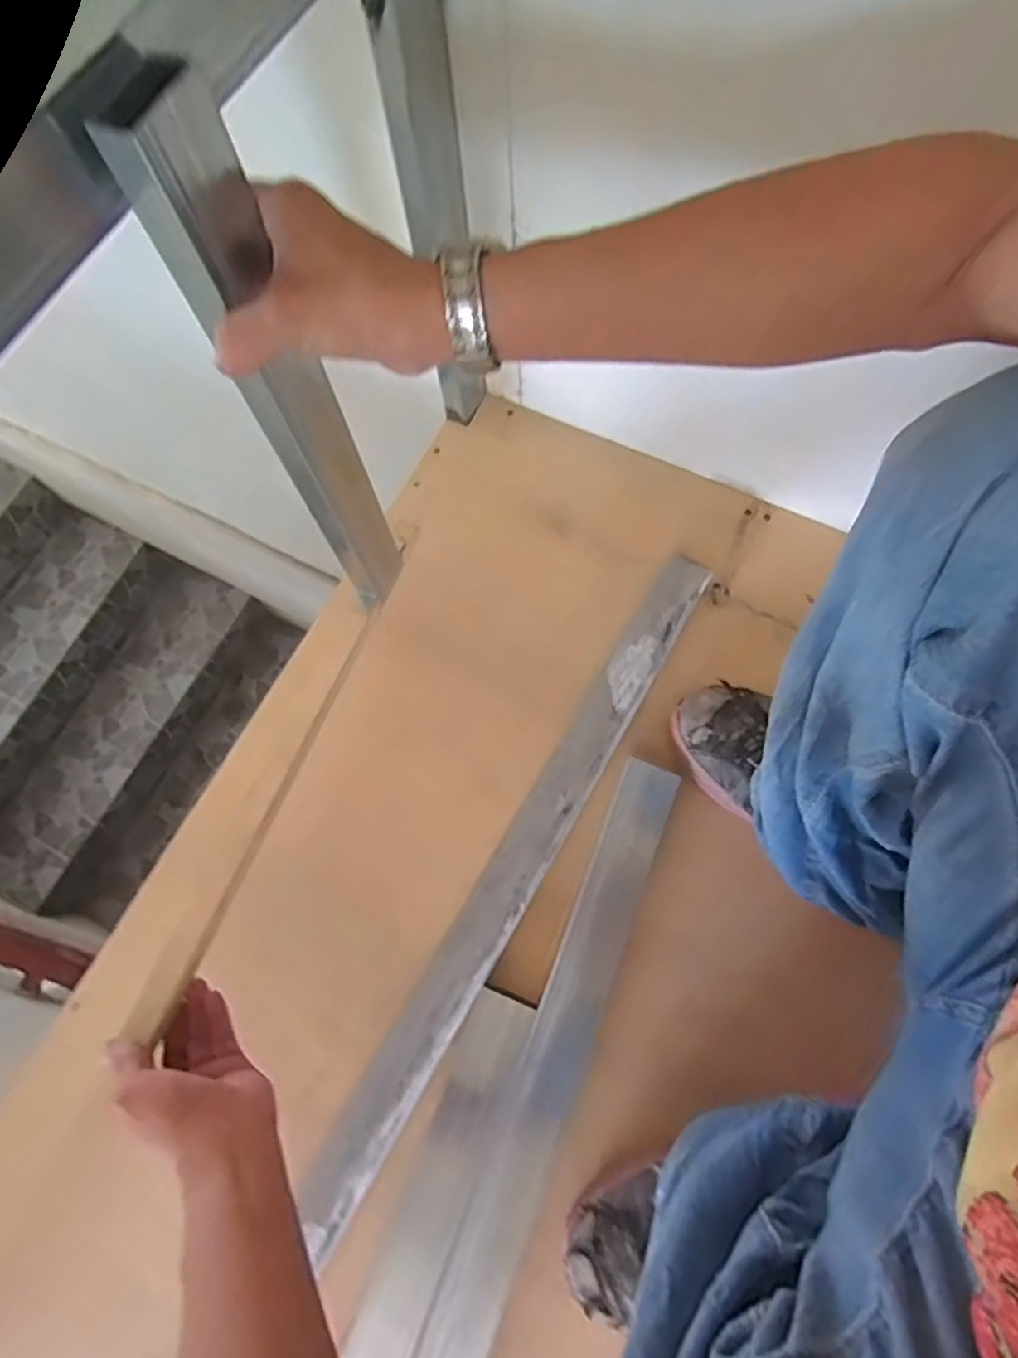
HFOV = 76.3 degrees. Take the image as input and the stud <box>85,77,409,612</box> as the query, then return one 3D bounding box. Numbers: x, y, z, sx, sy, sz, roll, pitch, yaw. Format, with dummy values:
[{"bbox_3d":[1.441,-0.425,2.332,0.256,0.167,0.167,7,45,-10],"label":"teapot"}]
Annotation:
[{"bbox_3d":[-0.130,-0.161,0.436,0.027,0.387,0.057,30,74,14],"label":"stud"}]

